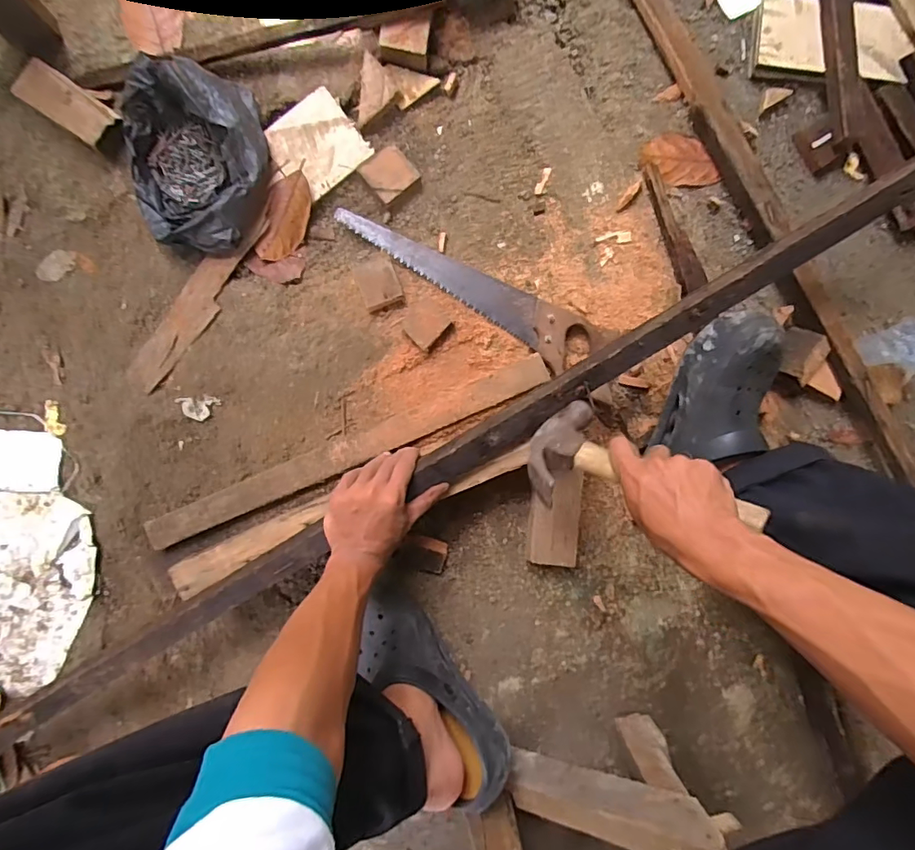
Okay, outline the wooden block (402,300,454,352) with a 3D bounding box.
[{"bbox_3d":[-0.041,-0.130,0.653,0.050,0.021,0.052,40,89,-1],"label":"wooden block"}]

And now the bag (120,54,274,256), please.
[{"bbox_3d":[-0.328,-0.326,0.622,0.176,0.069,0.211,3,90,-2],"label":"bag"}]

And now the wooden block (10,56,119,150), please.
[{"bbox_3d":[-0.484,-0.398,0.631,0.121,0.039,0.053,34,89,-1],"label":"wooden block"}]

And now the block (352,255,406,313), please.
[{"bbox_3d":[-0.103,-0.186,0.657,0.051,0.014,0.072,-21,91,-1],"label":"block"}]

